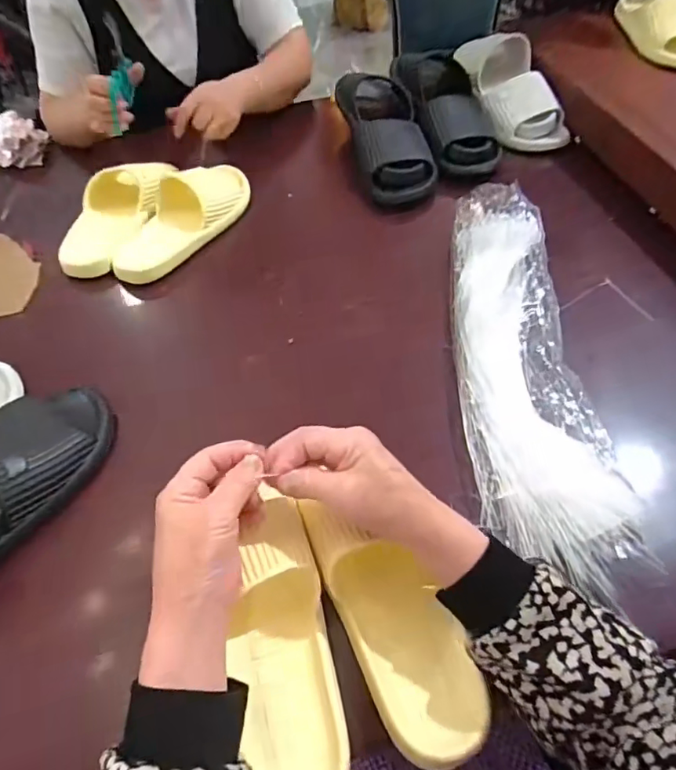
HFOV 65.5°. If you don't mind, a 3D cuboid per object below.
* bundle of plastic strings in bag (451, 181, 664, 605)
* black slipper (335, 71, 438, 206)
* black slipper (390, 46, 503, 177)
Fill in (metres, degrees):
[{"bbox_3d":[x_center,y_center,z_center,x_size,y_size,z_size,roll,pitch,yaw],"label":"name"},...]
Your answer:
[{"bbox_3d":[0.193,-0.039,0.562,0.139,0.044,0.497,-3,54,1],"label":"bundle of plastic strings in bag"},{"bbox_3d":[0.073,-0.384,0.819,0.114,0.092,0.261,-11,54,-5],"label":"black slipper"},{"bbox_3d":[0.172,-0.438,0.816,0.099,0.083,0.271,-20,72,-11],"label":"black slipper"}]

